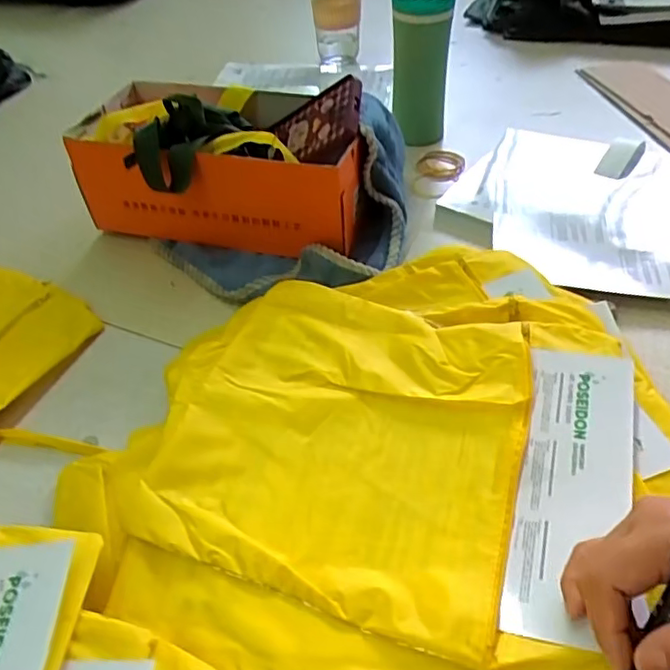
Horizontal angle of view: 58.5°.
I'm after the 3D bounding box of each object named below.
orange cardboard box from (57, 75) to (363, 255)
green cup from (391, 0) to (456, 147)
[{"bbox_3d":[-0.118,-0.182,0.637,0.300,0.133,0.168,7,46,11],"label":"orange cardboard box"},{"bbox_3d":[0.107,-0.340,0.744,0.073,0.173,0.071,5,46,9],"label":"green cup"}]

